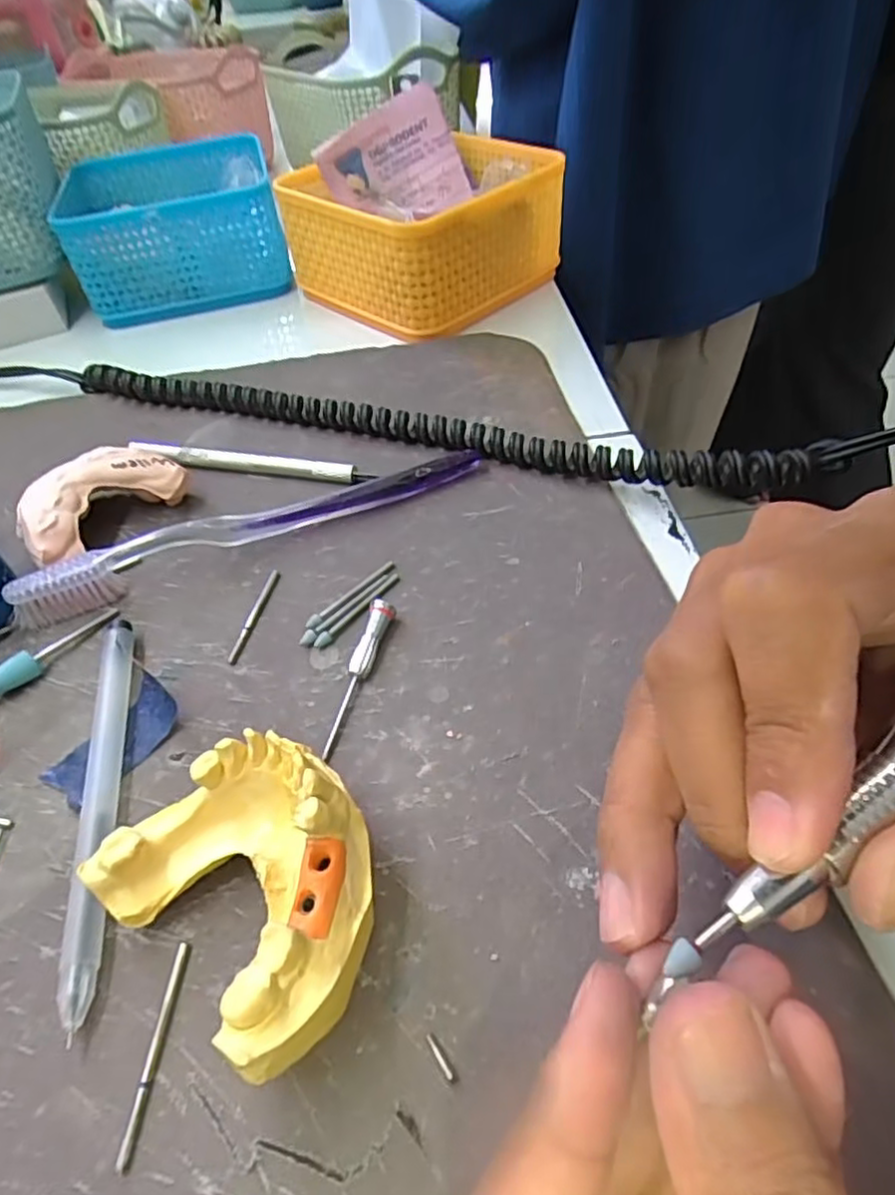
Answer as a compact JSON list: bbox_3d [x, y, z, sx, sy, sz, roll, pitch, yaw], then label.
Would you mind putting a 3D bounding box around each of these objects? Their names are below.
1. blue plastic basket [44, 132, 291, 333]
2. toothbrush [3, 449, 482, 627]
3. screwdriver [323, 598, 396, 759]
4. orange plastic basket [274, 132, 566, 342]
[{"bbox_3d":[-0.181,-0.251,0.453,0.131,0.063,0.131,-14,48,-6],"label":"blue plastic basket"},{"bbox_3d":[-0.074,-0.029,0.267,0.186,0.020,0.010,-21,49,-12],"label":"toothbrush"},{"bbox_3d":[-0.029,0.025,0.220,0.007,0.009,0.056,7,49,13],"label":"screwdriver"},{"bbox_3d":[-0.015,-0.226,0.413,0.130,0.064,0.130,34,59,31],"label":"orange plastic basket"}]

